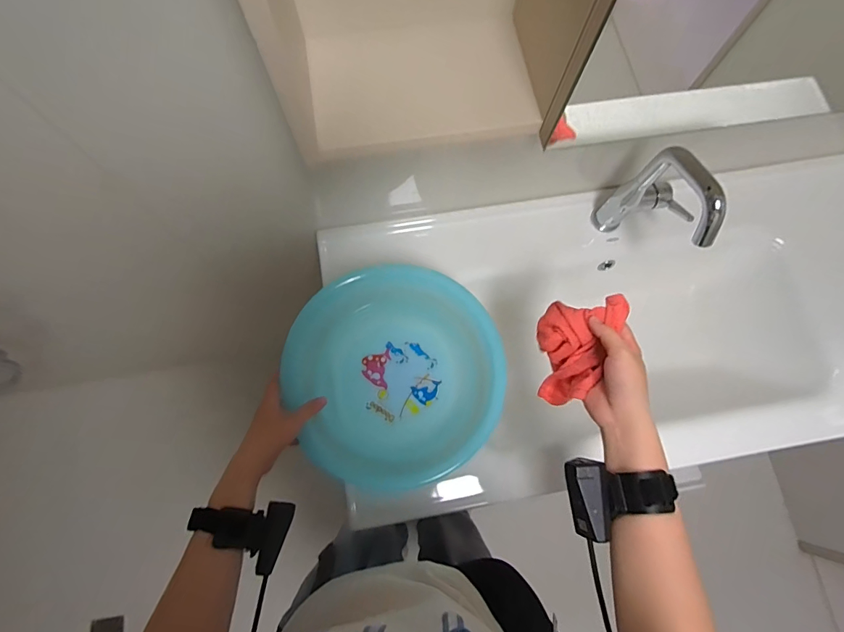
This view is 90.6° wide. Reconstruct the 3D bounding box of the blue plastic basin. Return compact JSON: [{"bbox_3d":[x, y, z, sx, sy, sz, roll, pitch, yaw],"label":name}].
[{"bbox_3d":[-0.037,0.078,0.602,0.278,0.094,0.271,0,74,-1],"label":"blue plastic basin"}]

